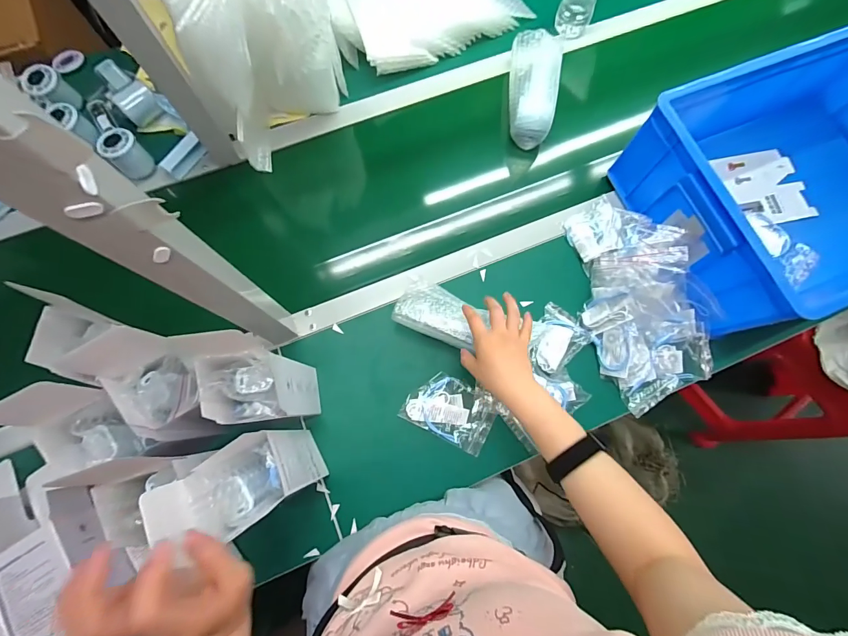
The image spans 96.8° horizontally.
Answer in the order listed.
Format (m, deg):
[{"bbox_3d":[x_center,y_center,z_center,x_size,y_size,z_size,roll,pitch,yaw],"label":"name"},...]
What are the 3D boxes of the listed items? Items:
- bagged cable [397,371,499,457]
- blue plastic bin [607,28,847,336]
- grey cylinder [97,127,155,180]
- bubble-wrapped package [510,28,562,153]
[{"bbox_3d":[0.041,0.139,0.571,0.128,0.024,0.089,26,77,6],"label":"bagged cable"},{"bbox_3d":[0.583,-0.208,0.599,0.452,0.213,0.342,-23,77,-6],"label":"blue plastic bin"},{"bbox_3d":[-0.492,-0.270,0.628,0.052,0.067,0.057,40,79,9],"label":"grey cylinder"},{"bbox_3d":[0.197,-0.411,0.680,0.086,0.069,0.200,7,76,1],"label":"bubble-wrapped package"}]

